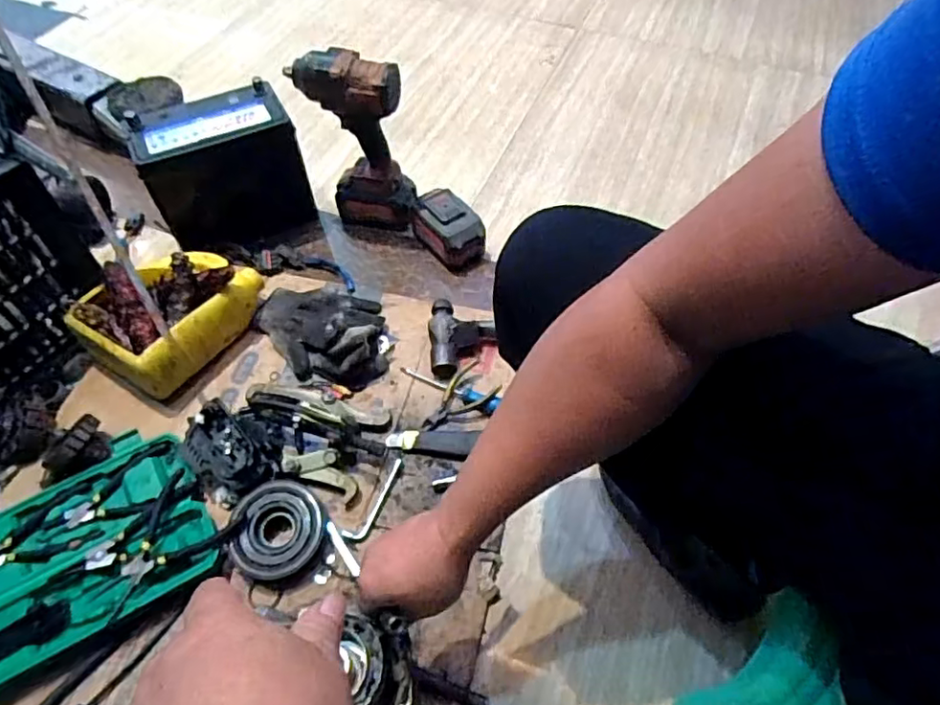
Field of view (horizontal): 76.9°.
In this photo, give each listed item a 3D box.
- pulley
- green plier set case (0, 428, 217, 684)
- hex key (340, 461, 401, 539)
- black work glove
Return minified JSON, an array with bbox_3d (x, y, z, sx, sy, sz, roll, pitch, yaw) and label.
[{"bbox_3d":[-0.225,0.212,0.702,0.105,0.041,0.114,4,55,3],"label":"pulley"},{"bbox_3d":[-0.464,0.230,0.687,0.300,0.036,0.223,-26,59,-17],"label":"green plier set case"},{"bbox_3d":[-0.115,0.187,0.747,0.024,0.010,0.116,28,59,17],"label":"hex key"},{"bbox_3d":[-0.221,-0.037,0.865,0.204,0.063,0.159,4,55,3],"label":"black work glove"}]

